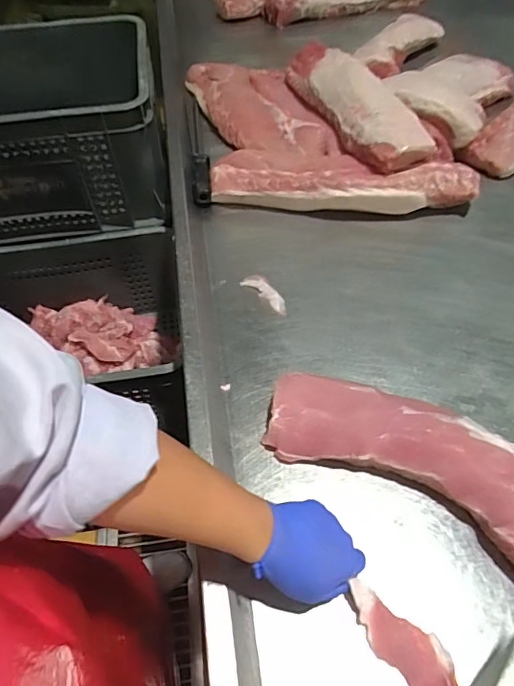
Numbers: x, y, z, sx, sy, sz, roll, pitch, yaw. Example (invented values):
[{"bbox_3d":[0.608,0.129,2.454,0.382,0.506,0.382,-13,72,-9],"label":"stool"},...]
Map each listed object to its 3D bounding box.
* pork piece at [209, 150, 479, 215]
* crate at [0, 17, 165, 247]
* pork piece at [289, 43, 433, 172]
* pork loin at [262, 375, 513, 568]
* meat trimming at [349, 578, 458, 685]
[{"bbox_3d":[0.157,-0.296,0.872,0.478,0.071,0.125,6,55,5],"label":"pork piece"},{"bbox_3d":[-0.450,-0.405,0.917,0.502,0.258,0.314,-10,55,-6],"label":"crate"},{"bbox_3d":[0.184,-0.481,0.927,0.130,0.066,0.432,-16,56,-10],"label":"pork piece"},{"bbox_3d":[0.229,0.175,0.530,0.474,0.059,0.156,33,62,22],"label":"pork loin"},{"bbox_3d":[0.138,0.303,0.462,0.079,0.020,0.133,-24,66,-15],"label":"meat trimming"}]

